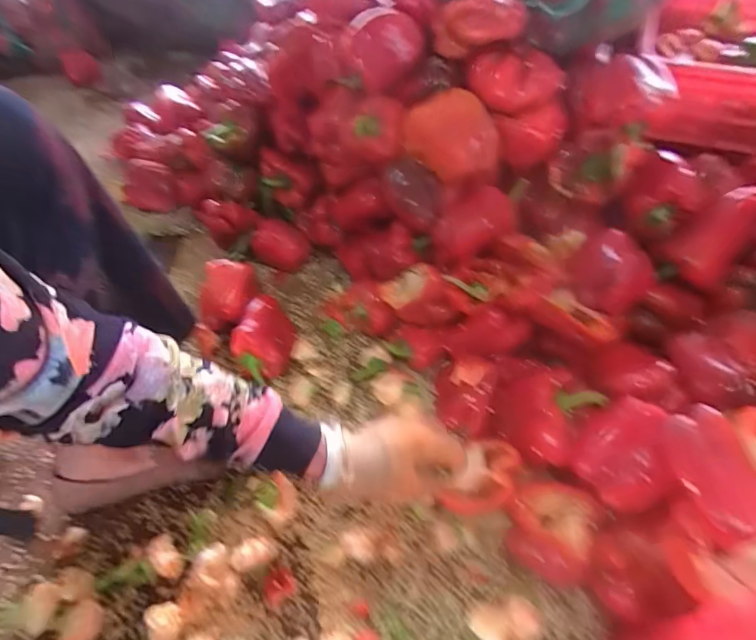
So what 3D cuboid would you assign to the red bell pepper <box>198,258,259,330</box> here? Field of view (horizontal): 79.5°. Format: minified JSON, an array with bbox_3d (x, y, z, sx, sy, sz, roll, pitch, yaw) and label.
[{"bbox_3d":[-0.231,-0.037,0.721,0.090,0.085,0.084,-1,52,1],"label":"red bell pepper"}]

